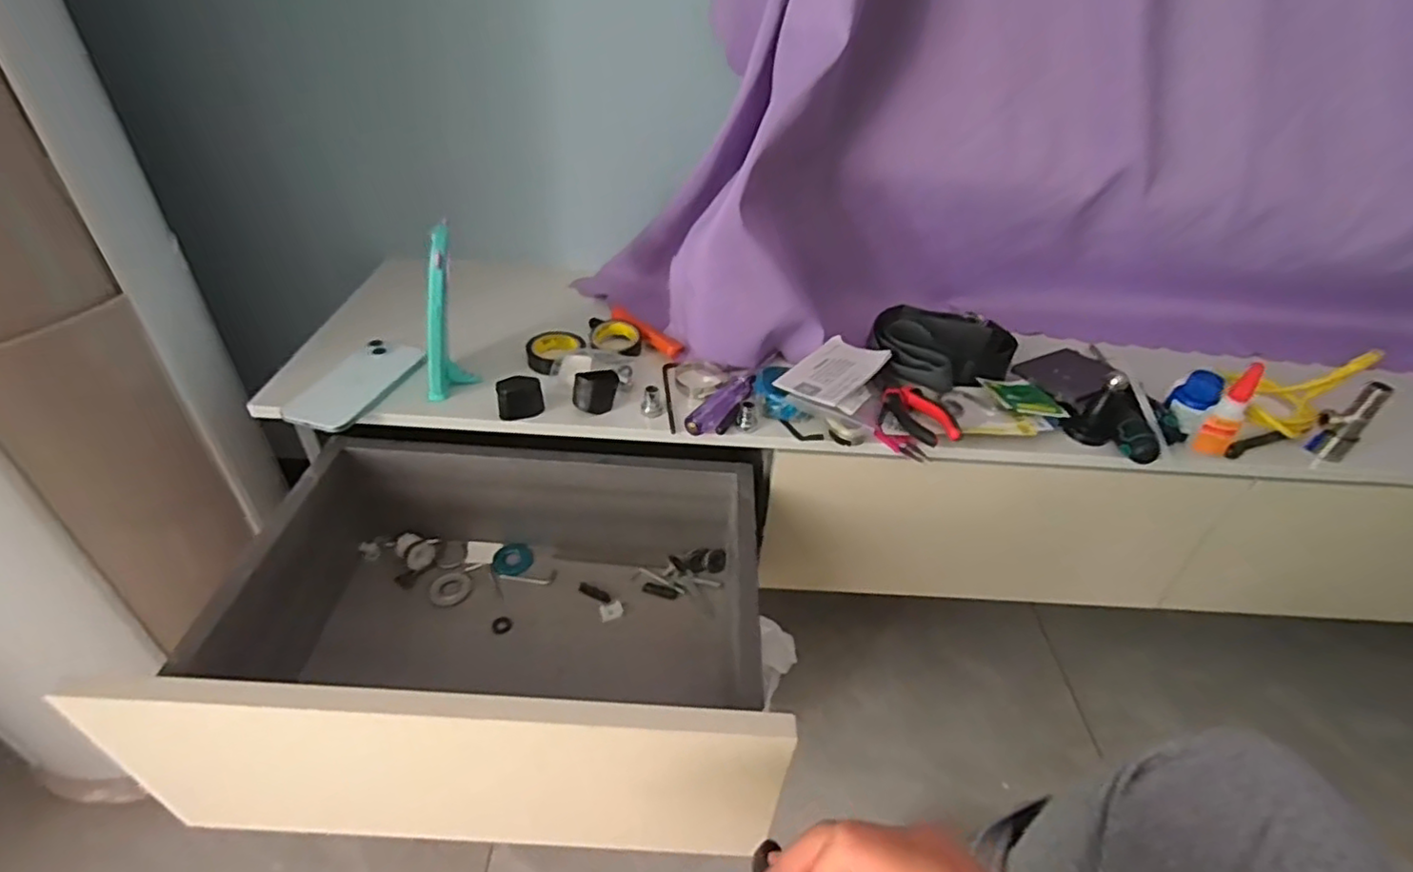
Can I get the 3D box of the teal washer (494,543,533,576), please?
[{"bbox_3d":[-0.224,0.143,0.753,0.042,0.012,0.038,-3,39,-9],"label":"teal washer"}]

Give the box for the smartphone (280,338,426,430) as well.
[{"bbox_3d":[-0.358,-0.054,0.665,0.074,0.009,0.138,19,48,14],"label":"smartphone"}]

